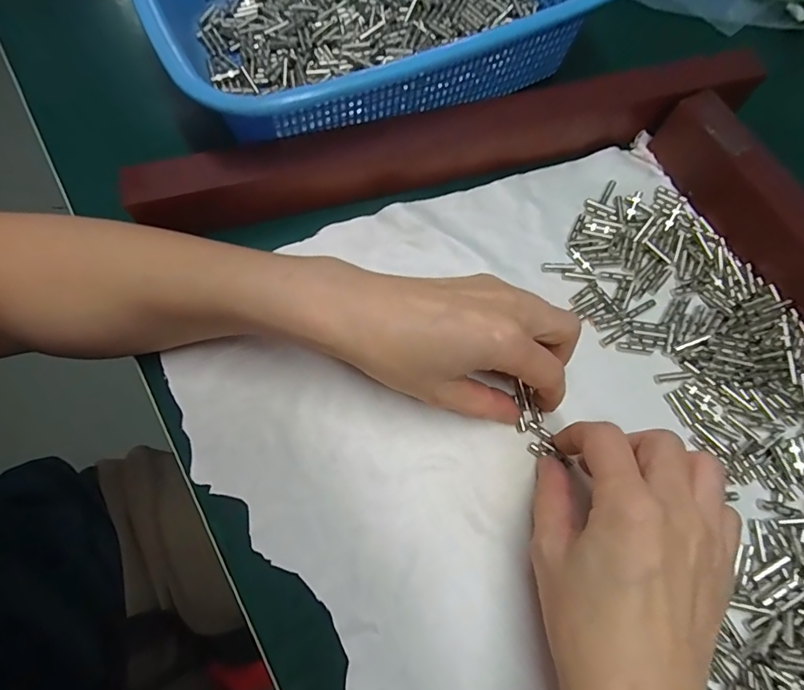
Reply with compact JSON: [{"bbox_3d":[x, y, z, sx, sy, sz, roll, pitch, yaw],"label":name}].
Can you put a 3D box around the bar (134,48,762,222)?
[{"bbox_3d":[0.036,-0.127,0.280,0.382,0.041,0.030,-13,73,-4],"label":"bar"}]

